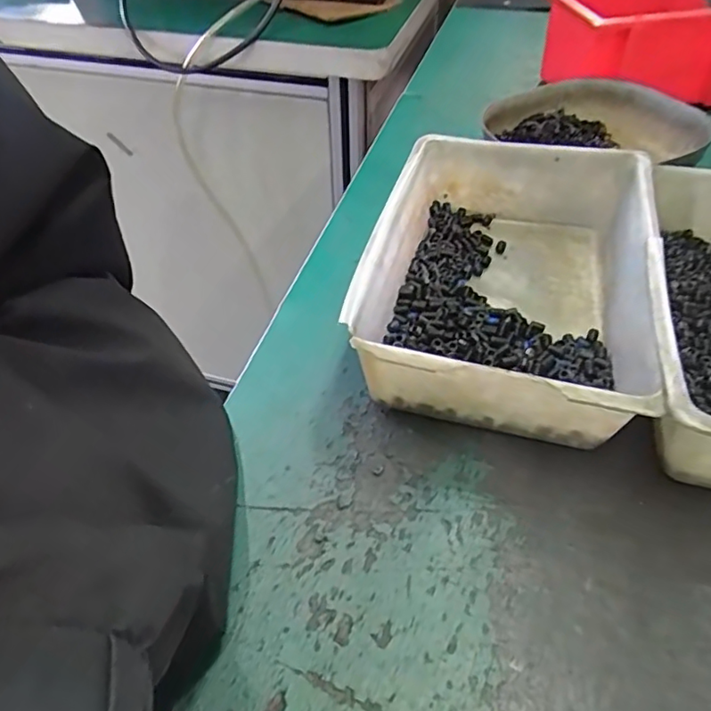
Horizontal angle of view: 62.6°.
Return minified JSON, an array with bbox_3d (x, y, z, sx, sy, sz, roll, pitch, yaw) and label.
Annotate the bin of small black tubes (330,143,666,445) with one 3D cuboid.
[{"bbox_3d":[0.083,-0.045,0.321,0.140,0.054,0.204,11,48,14],"label":"bin of small black tubes"}]

